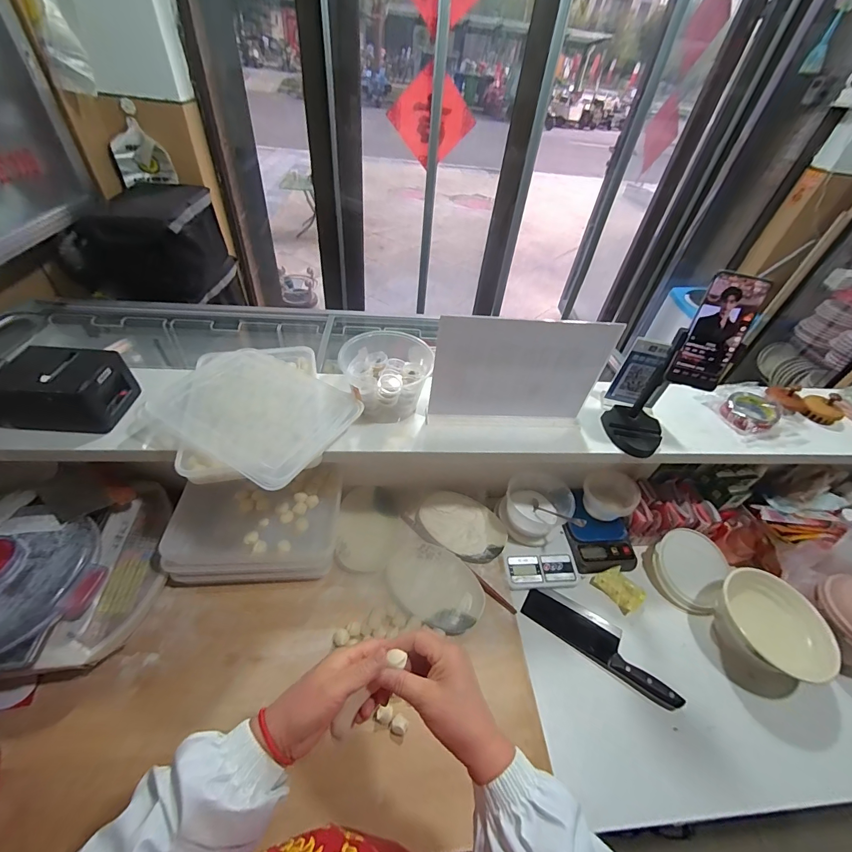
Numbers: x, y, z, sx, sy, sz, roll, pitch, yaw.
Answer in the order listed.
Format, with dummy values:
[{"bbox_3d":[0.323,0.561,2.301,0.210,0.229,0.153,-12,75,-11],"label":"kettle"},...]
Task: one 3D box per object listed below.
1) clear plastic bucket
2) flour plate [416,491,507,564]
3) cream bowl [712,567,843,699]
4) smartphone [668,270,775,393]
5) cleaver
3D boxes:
[{"bbox_3d":[-0.074,-0.094,0.703,0.158,0.122,0.141,1,46,-7],"label":"clear plastic bucket"},{"bbox_3d":[0.080,0.223,0.850,0.197,0.030,0.140,24,48,16],"label":"flour plate"},{"bbox_3d":[0.657,0.391,0.729,0.174,0.119,0.186,4,45,-4],"label":"cream bowl"},{"bbox_3d":[0.417,-0.132,0.546,0.071,0.161,0.011,15,27,10],"label":"smartphone"},{"bbox_3d":[0.337,0.414,0.737,0.293,0.025,0.087,29,49,19],"label":"cleaver"}]

